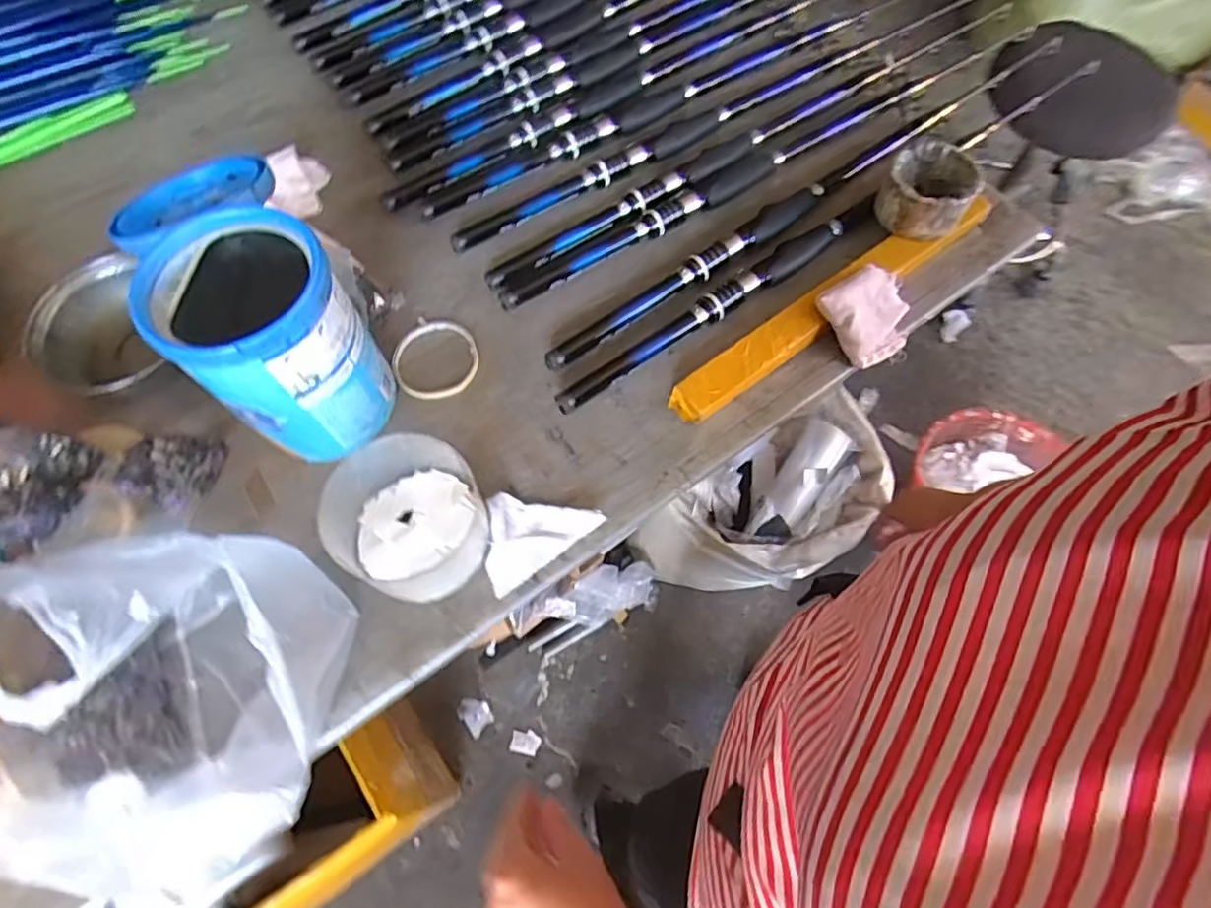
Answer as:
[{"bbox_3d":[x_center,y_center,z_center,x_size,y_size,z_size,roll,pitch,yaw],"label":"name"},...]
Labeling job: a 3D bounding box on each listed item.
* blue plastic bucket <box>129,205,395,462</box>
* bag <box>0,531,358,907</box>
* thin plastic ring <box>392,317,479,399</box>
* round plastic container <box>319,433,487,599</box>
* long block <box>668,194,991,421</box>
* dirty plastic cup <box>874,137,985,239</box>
[{"bbox_3d":[-0.257,-0.087,0.525,0.122,0.176,0.135,-27,68,-11],"label":"blue plastic bucket"},{"bbox_3d":[-0.307,0.154,0.420,0.189,0.179,0.225,12,66,6],"label":"bag"},{"bbox_3d":[-0.161,-0.092,0.620,0.079,0.013,0.085,0,66,0],"label":"thin plastic ring"},{"bbox_3d":[-0.153,0.051,0.513,0.114,0.077,0.111,0,66,0],"label":"round plastic container"},{"bbox_3d":[0.227,-0.151,0.616,0.396,0.027,0.038,-35,70,-14],"label":"long block"},{"bbox_3d":[0.319,-0.259,0.646,0.084,0.056,0.092,0,66,0],"label":"dirty plastic cup"}]

